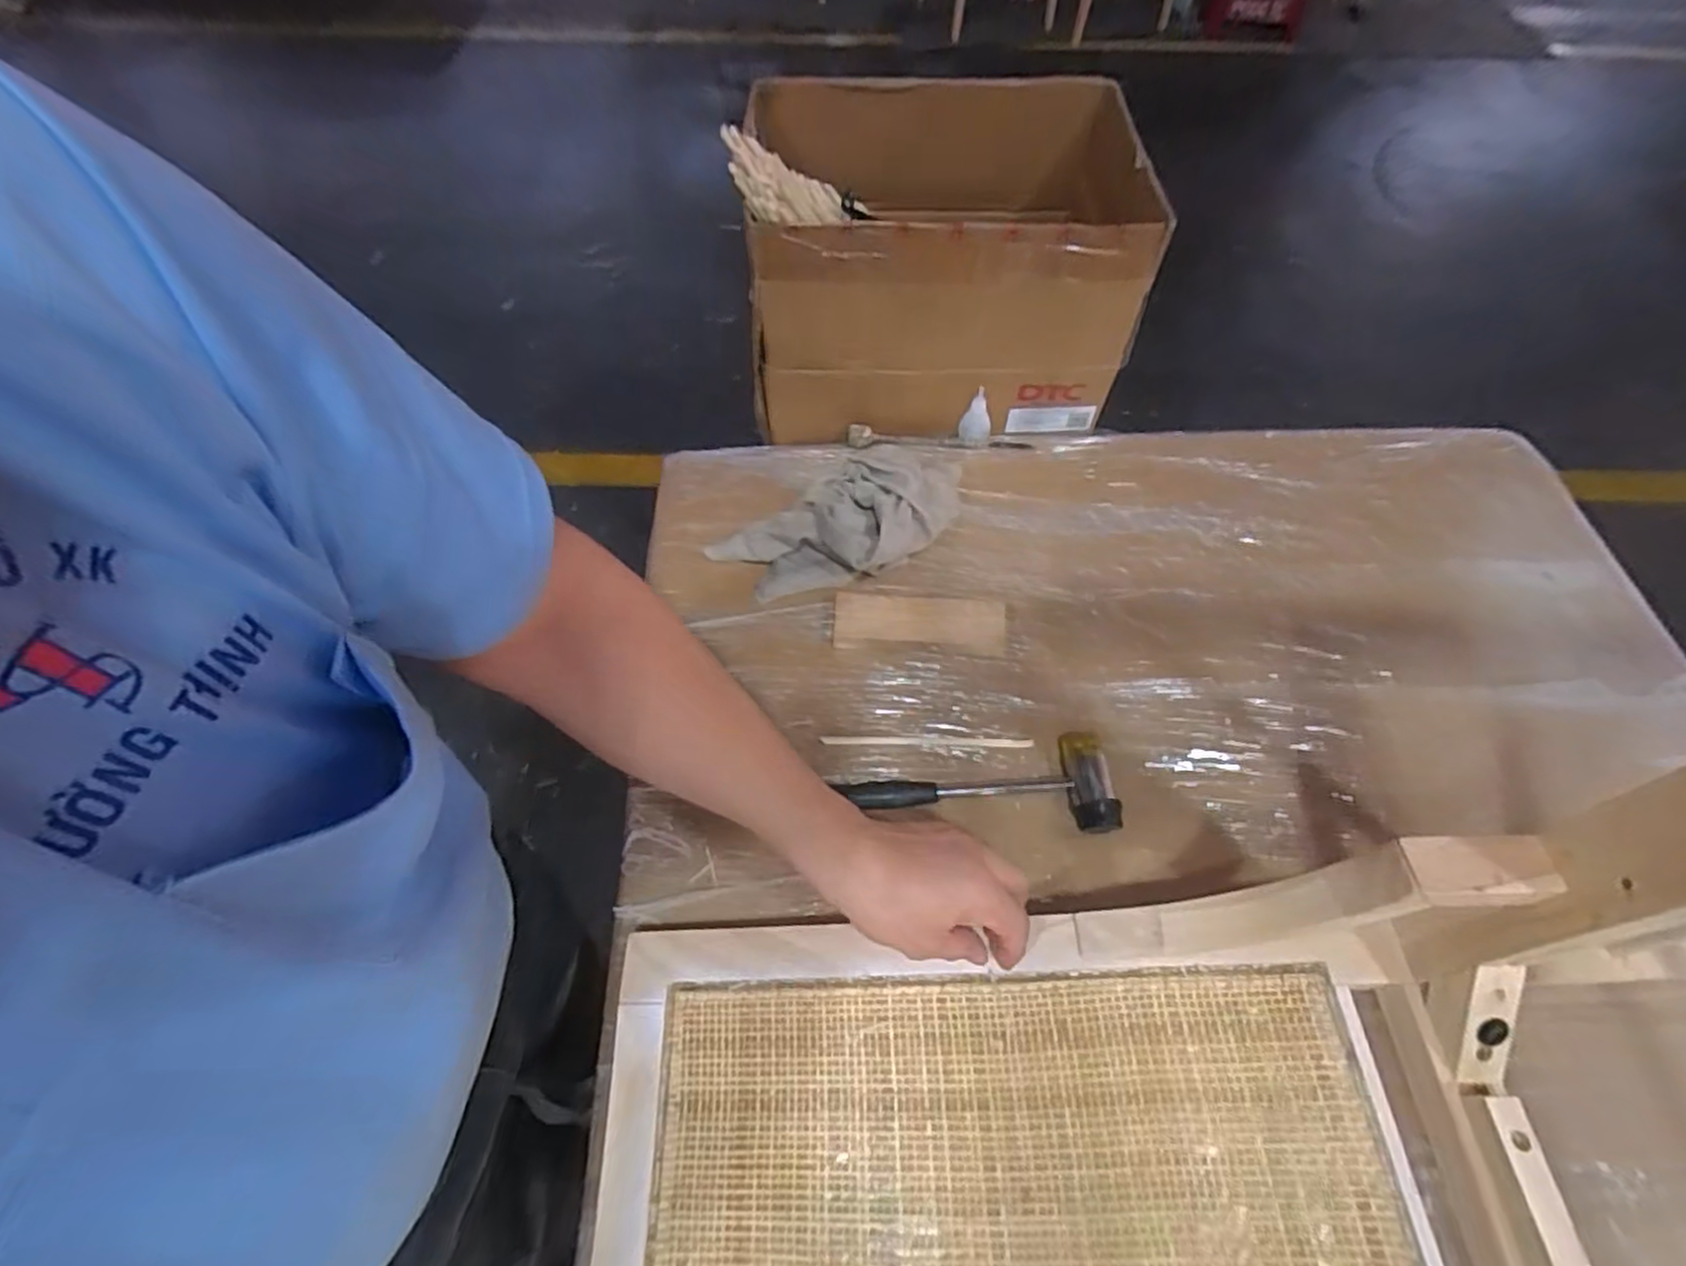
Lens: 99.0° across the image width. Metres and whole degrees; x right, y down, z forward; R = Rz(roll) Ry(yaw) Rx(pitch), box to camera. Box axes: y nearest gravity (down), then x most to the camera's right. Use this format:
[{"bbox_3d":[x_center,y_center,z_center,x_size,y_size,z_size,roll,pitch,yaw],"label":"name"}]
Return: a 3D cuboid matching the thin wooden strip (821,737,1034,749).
[{"bbox_3d":[0.076,0.098,0.648,0.186,0.004,0.008,1,60,1],"label":"thin wooden strip"}]

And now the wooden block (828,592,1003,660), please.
[{"bbox_3d":[0.074,-0.012,0.693,0.162,0.021,0.056,2,58,2],"label":"wooden block"}]

